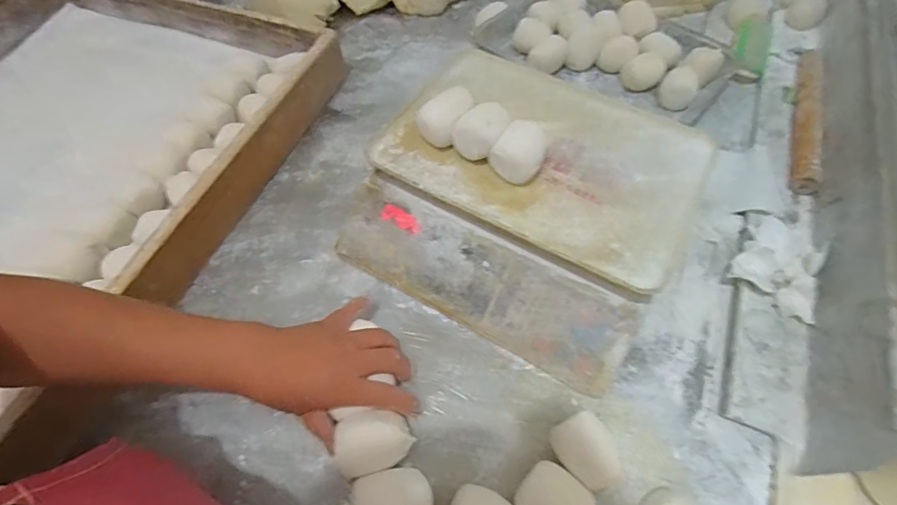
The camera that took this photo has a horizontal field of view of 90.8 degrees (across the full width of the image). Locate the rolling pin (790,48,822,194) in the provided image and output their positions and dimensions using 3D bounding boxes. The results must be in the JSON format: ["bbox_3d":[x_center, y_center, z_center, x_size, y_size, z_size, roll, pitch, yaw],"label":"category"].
[{"bbox_3d":[0.520,-0.200,0.639,0.030,0.031,0.298,20,61,12],"label":"rolling pin"}]

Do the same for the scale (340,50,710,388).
[{"bbox_3d":[0.086,-0.062,0.512,0.333,0.100,0.307,28,63,16],"label":"scale"}]

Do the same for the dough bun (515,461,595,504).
[{"bbox_3d":[0.093,0.219,0.385,0.061,0.029,0.051,36,65,20],"label":"dough bun"}]

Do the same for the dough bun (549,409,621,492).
[{"bbox_3d":[0.122,0.183,0.401,0.046,0.044,0.059,-20,61,-12],"label":"dough bun"}]

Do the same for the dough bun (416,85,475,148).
[{"bbox_3d":[-0.003,-0.147,0.481,0.044,0.039,0.057,34,65,19],"label":"dough bun"}]

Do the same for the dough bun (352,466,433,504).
[{"bbox_3d":[-0.048,0.217,0.385,0.065,0.027,0.049,-15,60,-9],"label":"dough bun"}]

